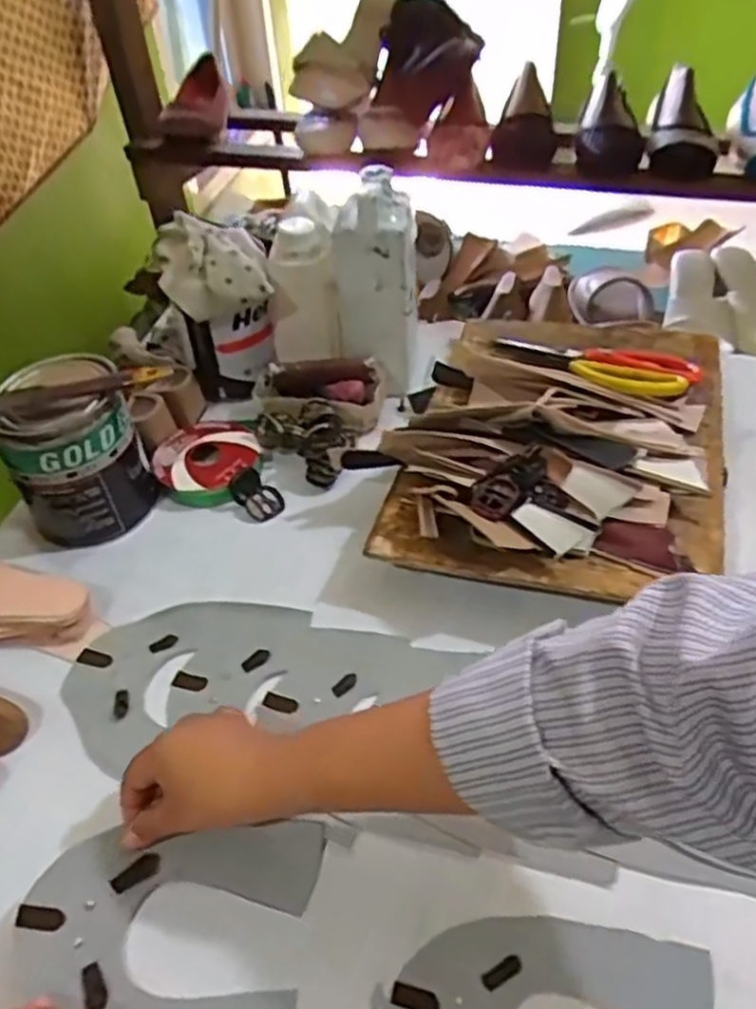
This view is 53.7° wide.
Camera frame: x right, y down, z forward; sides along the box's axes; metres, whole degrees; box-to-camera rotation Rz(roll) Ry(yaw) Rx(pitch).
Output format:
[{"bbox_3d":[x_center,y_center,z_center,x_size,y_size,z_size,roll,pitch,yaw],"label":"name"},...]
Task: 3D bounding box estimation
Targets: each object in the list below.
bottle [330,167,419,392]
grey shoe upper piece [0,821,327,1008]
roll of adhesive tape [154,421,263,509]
[{"bbox_3d":[0.007,-0.212,0.721,0.071,0.183,0.085,19,49,20],"label":"bottle"},{"bbox_3d":[-0.123,0.243,0.424,0.162,0.024,0.138,3,46,6],"label":"grey shoe upper piece"},{"bbox_3d":[-0.157,-0.041,0.696,0.088,0.024,0.095,-1,45,1],"label":"roll of adhesive tape"}]

